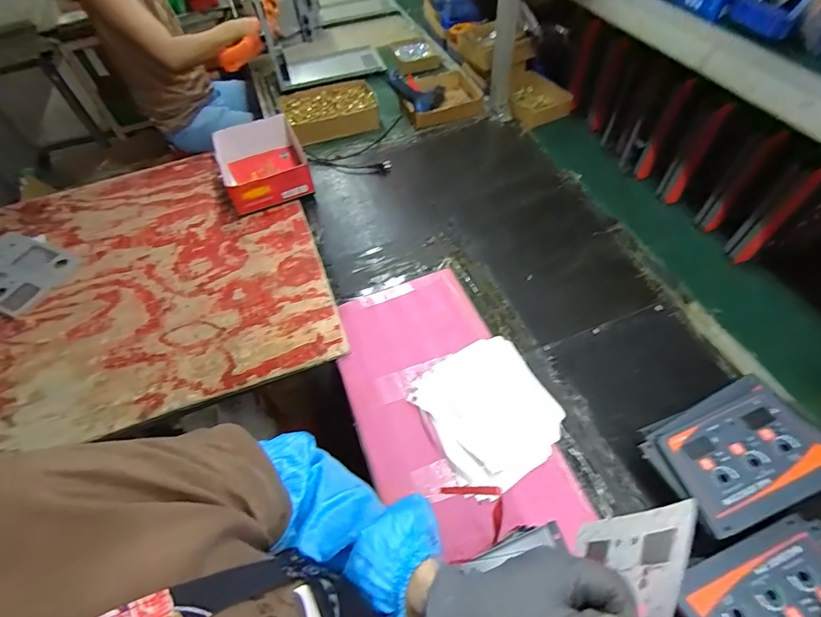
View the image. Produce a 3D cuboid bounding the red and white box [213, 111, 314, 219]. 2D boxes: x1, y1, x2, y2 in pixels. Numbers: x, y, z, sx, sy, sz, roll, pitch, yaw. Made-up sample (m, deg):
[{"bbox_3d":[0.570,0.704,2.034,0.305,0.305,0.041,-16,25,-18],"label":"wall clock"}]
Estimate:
[{"bbox_3d":[-0.376,-0.370,1.066,0.209,0.093,0.279,-20,53,-11],"label":"red and white box"}]

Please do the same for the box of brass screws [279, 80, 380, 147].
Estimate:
[{"bbox_3d":[-0.236,-0.591,1.243,0.270,0.057,0.232,-18,55,-8],"label":"box of brass screws"}]

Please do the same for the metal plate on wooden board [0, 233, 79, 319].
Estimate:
[{"bbox_3d":[-0.925,-0.086,0.955,0.280,0.021,0.180,19,54,19],"label":"metal plate on wooden board"}]

